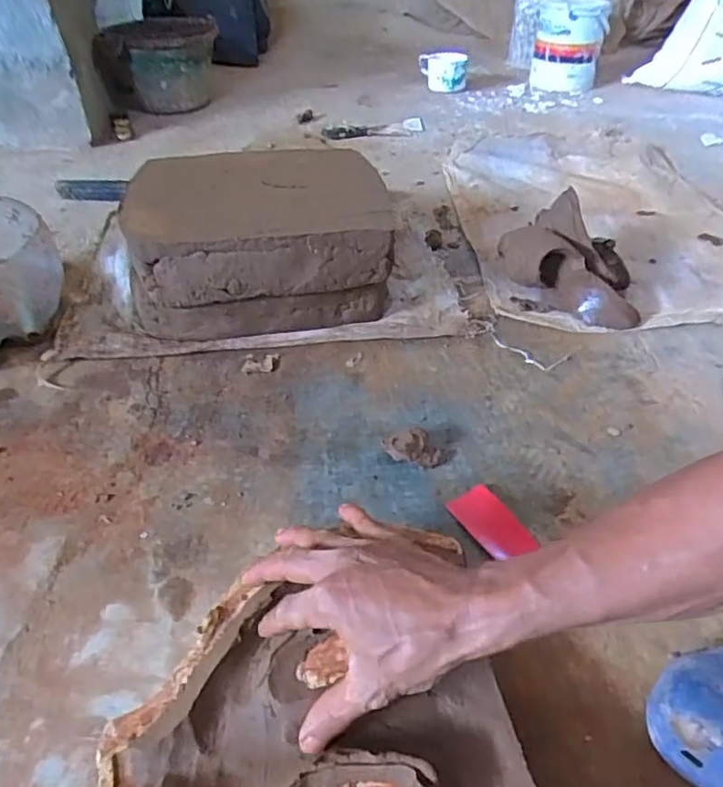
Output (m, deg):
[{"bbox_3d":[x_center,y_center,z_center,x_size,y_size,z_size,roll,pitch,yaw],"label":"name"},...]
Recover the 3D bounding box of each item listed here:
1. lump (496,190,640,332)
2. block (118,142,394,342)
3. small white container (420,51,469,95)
[{"bbox_3d":[0.287,-0.184,0.820,0.184,0.106,0.126,14,45,15],"label":"lump"},{"bbox_3d":[-0.129,-0.191,0.786,0.316,0.165,0.223,-9,43,-9],"label":"block"},{"bbox_3d":[0.214,-0.854,1.601,0.120,0.088,0.129,3,43,4],"label":"small white container"}]

